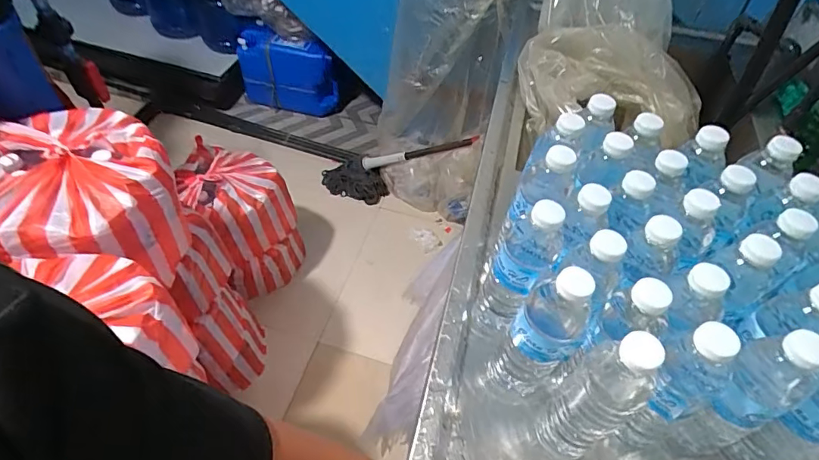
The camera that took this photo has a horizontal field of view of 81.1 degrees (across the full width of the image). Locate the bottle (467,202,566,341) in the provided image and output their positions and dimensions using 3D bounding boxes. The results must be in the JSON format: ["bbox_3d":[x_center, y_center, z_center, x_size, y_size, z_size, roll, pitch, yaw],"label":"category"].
[{"bbox_3d":[0.118,0.050,0.536,0.064,0.210,0.062,22,53,13],"label":"bottle"}]

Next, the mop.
[{"bbox_3d":[-0.032,-0.251,1.846,0.659,0.133,0.189,-16,47,23],"label":"mop"}]

